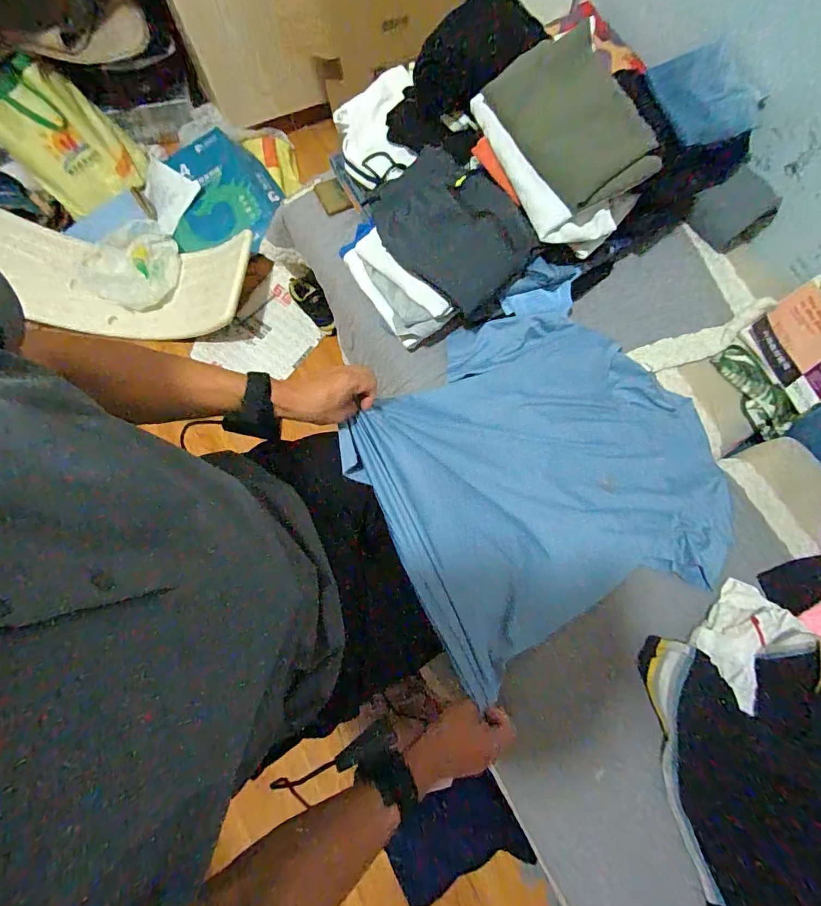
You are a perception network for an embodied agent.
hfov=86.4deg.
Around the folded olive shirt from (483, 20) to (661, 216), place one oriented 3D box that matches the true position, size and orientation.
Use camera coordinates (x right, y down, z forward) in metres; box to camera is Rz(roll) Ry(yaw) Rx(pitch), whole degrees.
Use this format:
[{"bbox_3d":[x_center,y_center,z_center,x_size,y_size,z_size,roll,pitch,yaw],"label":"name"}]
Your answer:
[{"bbox_3d":[0.232,-0.460,0.610,0.146,0.033,0.232,-34,86,12],"label":"folded olive shirt"}]

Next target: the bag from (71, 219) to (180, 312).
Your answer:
[{"bbox_3d":[-0.775,-0.505,1.207,0.278,0.058,0.250,-33,76,-7],"label":"bag"}]

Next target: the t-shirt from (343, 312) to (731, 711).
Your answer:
[{"bbox_3d":[0.180,0.020,0.629,0.501,0.107,0.458,-31,75,-7],"label":"t-shirt"}]

